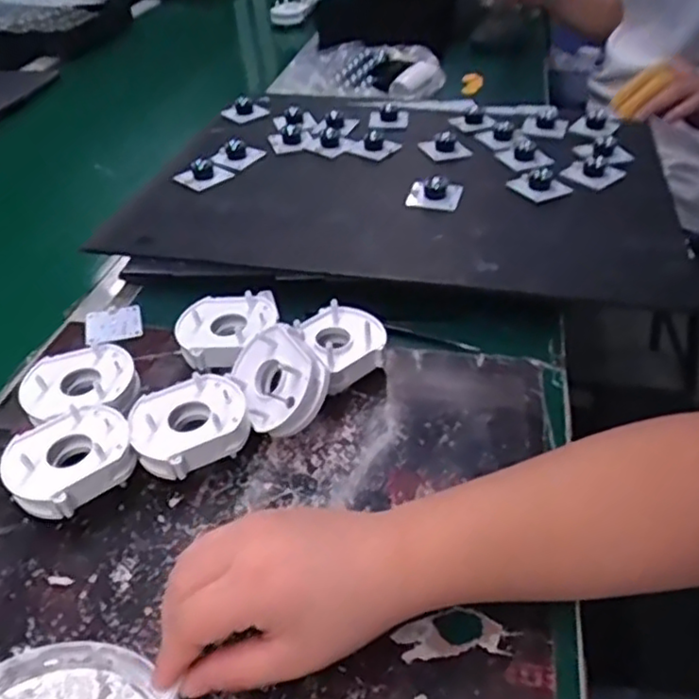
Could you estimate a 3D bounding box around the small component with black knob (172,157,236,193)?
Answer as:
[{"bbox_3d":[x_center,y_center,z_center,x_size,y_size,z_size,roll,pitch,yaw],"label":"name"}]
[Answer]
[{"bbox_3d":[-0.143,-0.177,0.666,0.046,0.023,0.041,-31,47,-31],"label":"small component with black knob"}]

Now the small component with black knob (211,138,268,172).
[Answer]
[{"bbox_3d":[-0.114,-0.205,0.701,0.039,0.022,0.051,22,45,27],"label":"small component with black knob"}]

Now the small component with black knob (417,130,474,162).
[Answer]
[{"bbox_3d":[0.097,-0.207,0.686,0.043,0.017,0.035,-13,40,-13],"label":"small component with black knob"}]

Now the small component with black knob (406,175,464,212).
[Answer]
[{"bbox_3d":[0.076,-0.142,0.618,0.049,0.018,0.037,7,40,12],"label":"small component with black knob"}]

